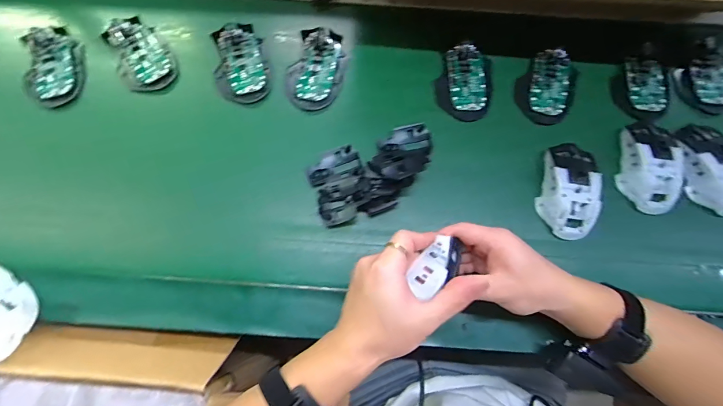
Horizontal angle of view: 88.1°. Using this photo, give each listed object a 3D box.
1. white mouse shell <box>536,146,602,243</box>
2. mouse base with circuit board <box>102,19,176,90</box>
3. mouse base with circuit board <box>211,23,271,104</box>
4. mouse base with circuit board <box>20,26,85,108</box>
[{"bbox_3d":[0.251,-0.017,0.444,0.062,0.038,0.114,12,74,2],"label":"white mouse shell"},{"bbox_3d":[-0.294,-0.201,0.497,0.067,0.025,0.105,-27,76,-9],"label":"mouse base with circuit board"},{"bbox_3d":[-0.162,-0.188,0.497,0.069,0.024,0.110,-15,74,-5],"label":"mouse base with circuit board"},{"bbox_3d":[-0.404,-0.181,0.489,0.070,0.025,0.109,-5,74,-3],"label":"mouse base with circuit board"}]

